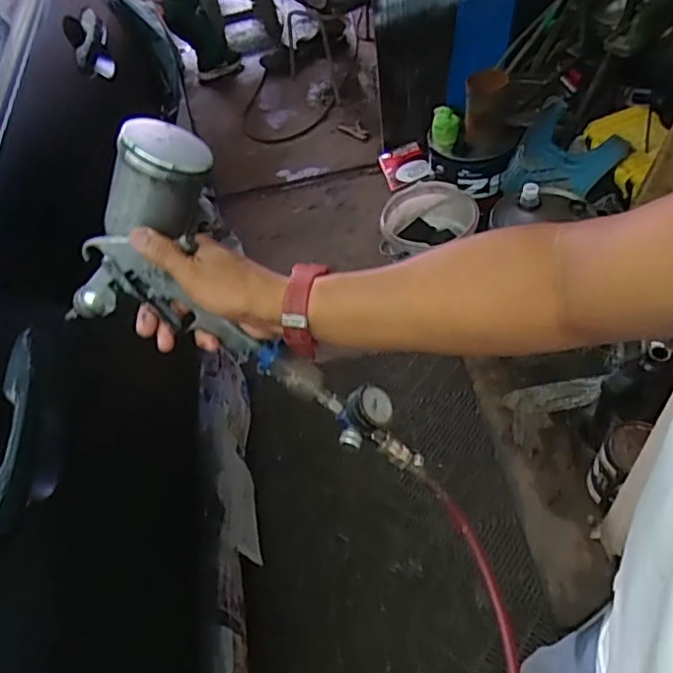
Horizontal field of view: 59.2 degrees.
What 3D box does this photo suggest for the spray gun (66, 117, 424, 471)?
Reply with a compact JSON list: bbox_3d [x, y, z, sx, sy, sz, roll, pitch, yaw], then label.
[{"bbox_3d":[-0.072,-0.007,0.554,0.387,0.127,0.151,42,58,-9],"label":"spray gun"}]

